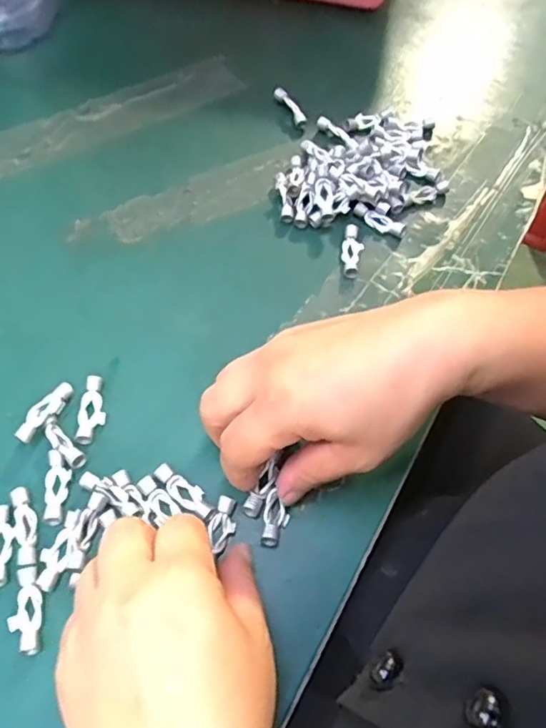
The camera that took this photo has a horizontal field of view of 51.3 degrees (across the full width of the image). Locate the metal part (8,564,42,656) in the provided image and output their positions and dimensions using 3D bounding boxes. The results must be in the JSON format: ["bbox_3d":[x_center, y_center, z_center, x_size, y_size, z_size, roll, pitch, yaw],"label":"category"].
[{"bbox_3d":[-0.115,0.113,0.263,0.015,0.004,0.038,-8,63,-6],"label":"metal part"}]

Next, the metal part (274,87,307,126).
[{"bbox_3d":[0.012,-0.190,0.422,0.008,0.011,0.038,-25,66,-14],"label":"metal part"}]

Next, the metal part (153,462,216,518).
[{"bbox_3d":[-0.045,0.065,0.292,0.037,0.004,0.012,36,67,15],"label":"metal part"}]

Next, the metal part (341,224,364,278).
[{"bbox_3d":[0.051,-0.072,0.365,0.013,0.010,0.035,11,63,4],"label":"metal part"}]

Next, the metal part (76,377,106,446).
[{"bbox_3d":[-0.099,0.024,0.310,0.015,0.007,0.037,-4,63,-4],"label":"metal part"}]

